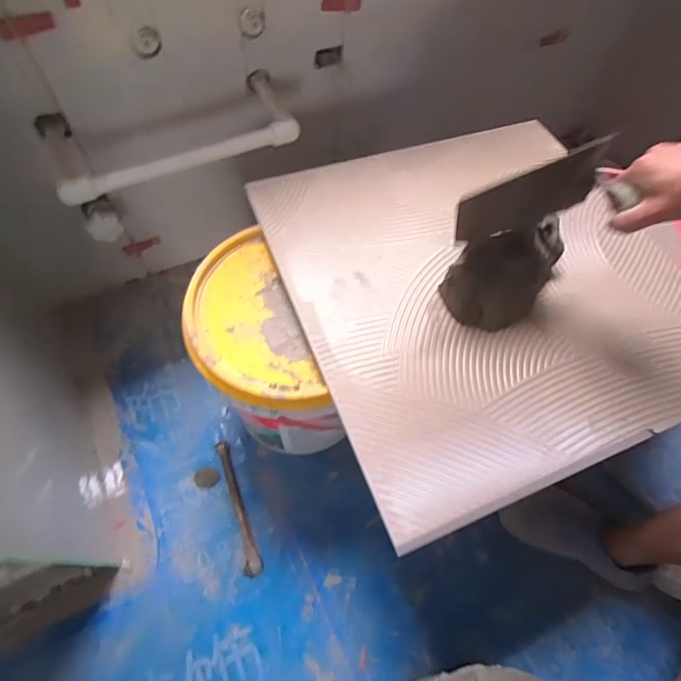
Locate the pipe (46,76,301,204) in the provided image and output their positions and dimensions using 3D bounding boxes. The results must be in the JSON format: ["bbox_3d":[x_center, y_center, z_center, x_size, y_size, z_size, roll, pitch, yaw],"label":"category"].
[{"bbox_3d":[-0.263,-0.336,0.679,0.380,0.040,0.164,-22,64,-14],"label":"pipe"}]

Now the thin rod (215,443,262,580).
[{"bbox_3d":[-0.193,0.306,0.785,0.031,0.015,0.247,-17,63,-11],"label":"thin rod"}]

